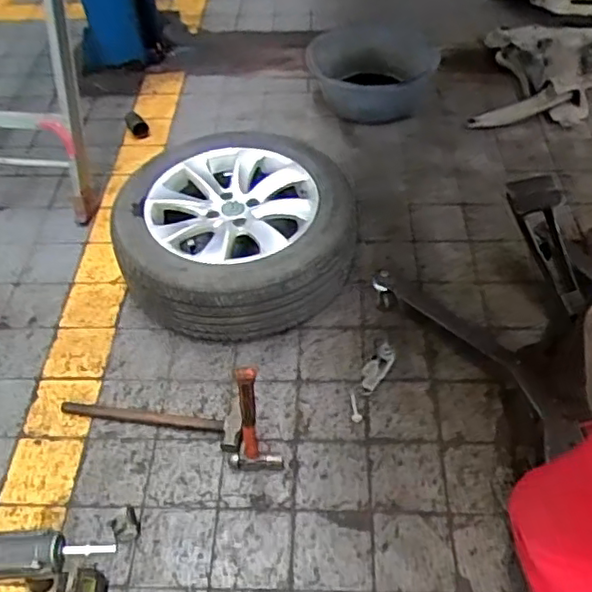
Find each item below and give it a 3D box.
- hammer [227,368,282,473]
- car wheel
[{"bbox_3d":[-0.090,0.247,1.202,0.108,0.314,0.051,-14,49,-9],"label":"hammer"},{"bbox_3d":[-0.146,-0.164,1.635,0.595,0.221,0.545,-14,50,-10],"label":"car wheel"}]

